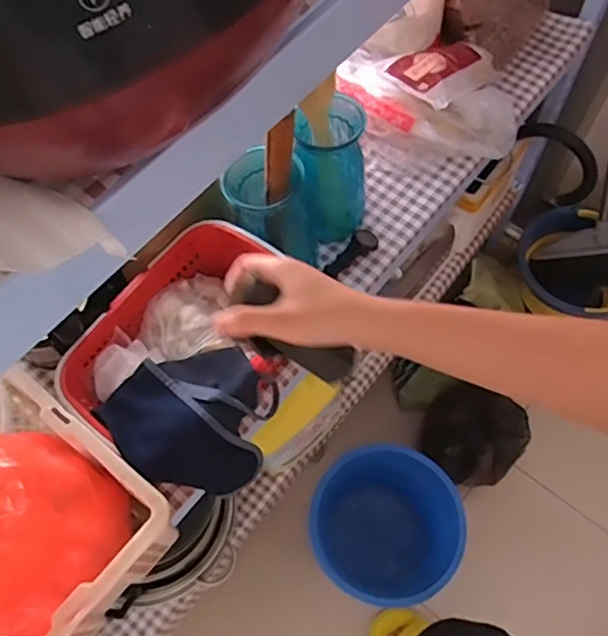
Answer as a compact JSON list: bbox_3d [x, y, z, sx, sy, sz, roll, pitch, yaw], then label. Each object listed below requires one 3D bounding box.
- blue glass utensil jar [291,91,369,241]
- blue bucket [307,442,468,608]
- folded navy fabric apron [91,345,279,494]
[{"bbox_3d":[0.039,-0.199,0.798,0.089,0.185,0.091,-1,63,3],"label":"blue glass utensil jar"},{"bbox_3d":[0.171,0.464,1.265,0.293,0.316,0.292,-1,63,3],"label":"blue bucket"},{"bbox_3d":[-0.132,0.114,0.664,0.173,0.132,0.150,14,65,10],"label":"folded navy fabric apron"}]

